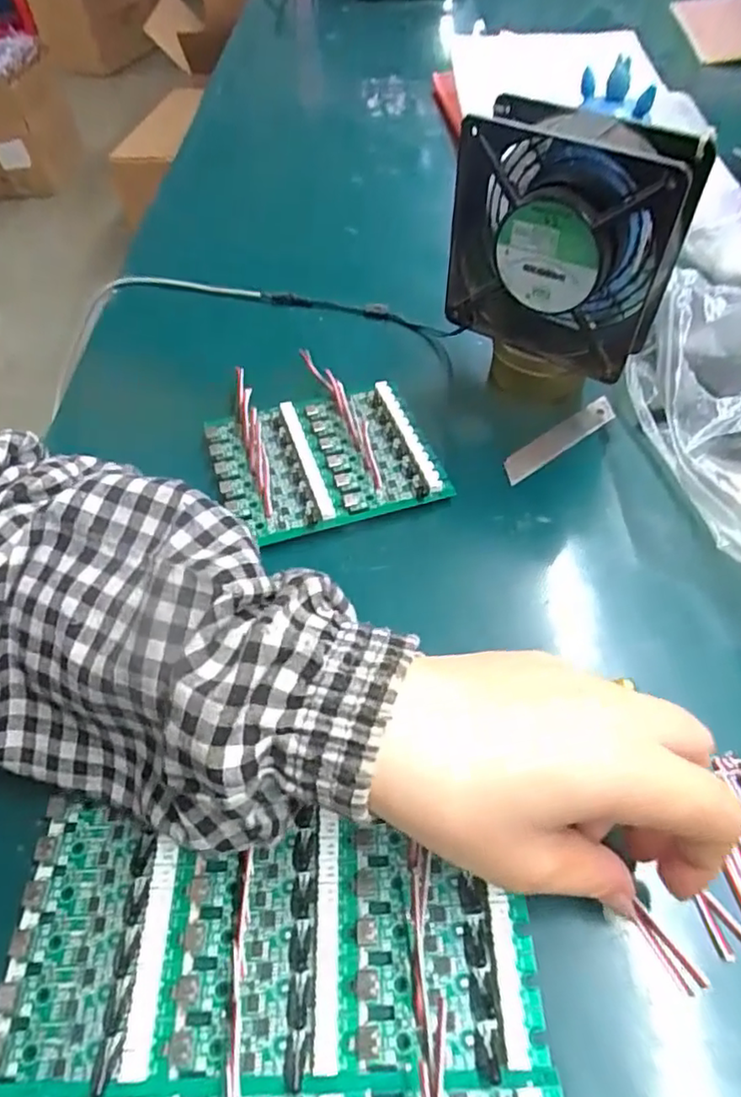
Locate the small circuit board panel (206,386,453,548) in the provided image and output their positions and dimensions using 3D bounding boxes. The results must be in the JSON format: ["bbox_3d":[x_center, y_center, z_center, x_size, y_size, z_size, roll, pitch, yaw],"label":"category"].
[{"bbox_3d":[-0.028,-0.052,0.378,0.121,0.014,0.099,-15,54,-11],"label":"small circuit board panel"}]

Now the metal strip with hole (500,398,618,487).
[{"bbox_3d":[0.117,-0.068,0.400,0.095,0.004,0.018,-32,58,-21],"label":"metal strip with hole"}]

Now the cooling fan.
[{"bbox_3d":[0.103,-0.171,0.360,0.122,0.121,0.044,26,58,23],"label":"cooling fan"}]

